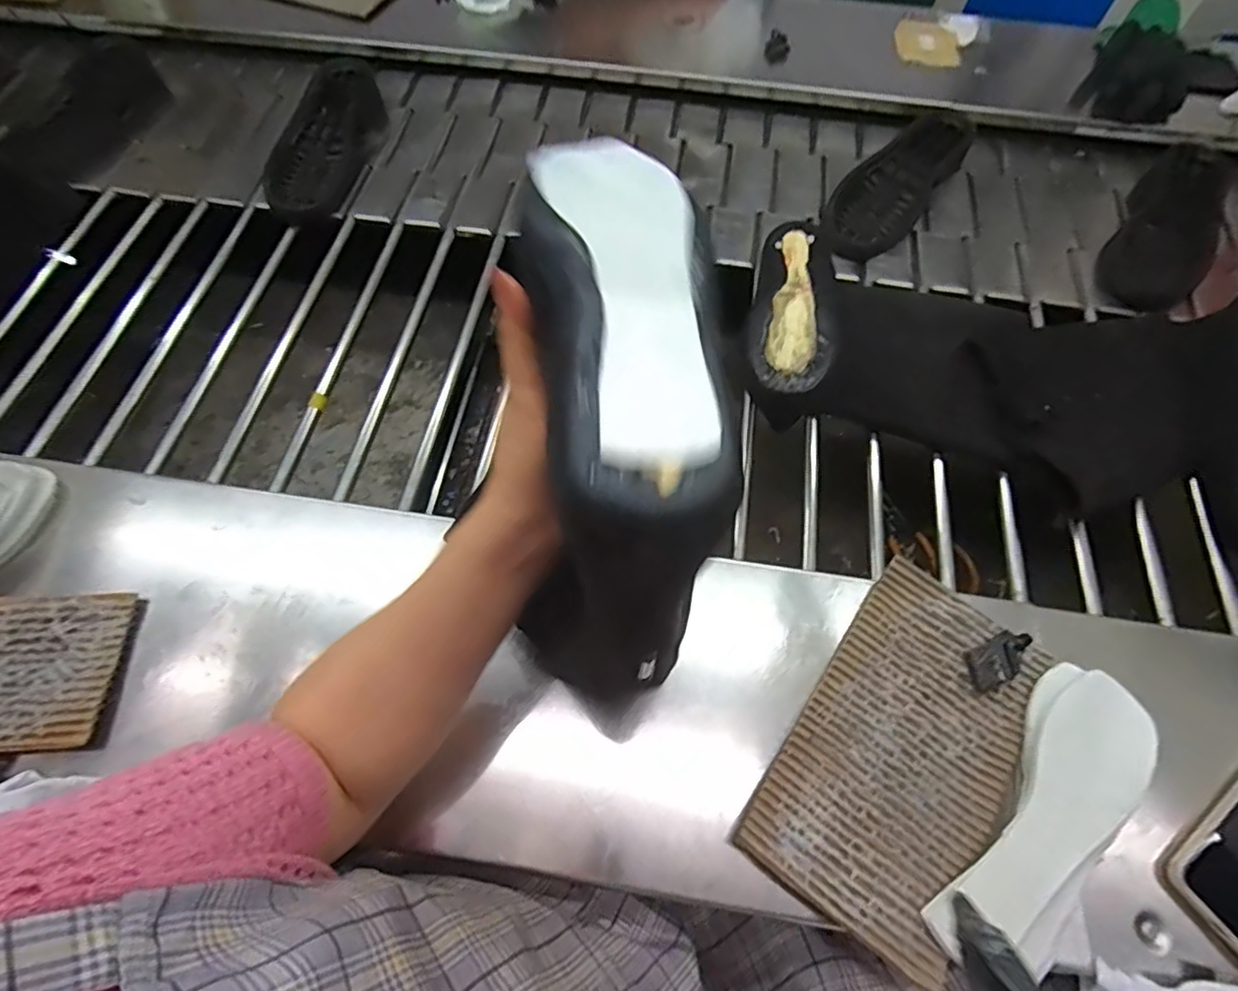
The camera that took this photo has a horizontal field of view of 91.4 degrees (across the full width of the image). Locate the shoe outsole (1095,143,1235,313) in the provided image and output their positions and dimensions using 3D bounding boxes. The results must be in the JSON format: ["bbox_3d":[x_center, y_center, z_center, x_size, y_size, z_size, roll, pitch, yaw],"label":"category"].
[{"bbox_3d":[0.677,-0.325,0.740,0.102,0.046,0.269,33,69,14],"label":"shoe outsole"}]

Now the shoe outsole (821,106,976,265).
[{"bbox_3d":[0.357,-0.405,0.777,0.101,0.041,0.290,35,69,14],"label":"shoe outsole"}]

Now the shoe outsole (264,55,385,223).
[{"bbox_3d":[-0.387,-0.481,0.812,0.104,0.046,0.290,10,65,3],"label":"shoe outsole"}]

